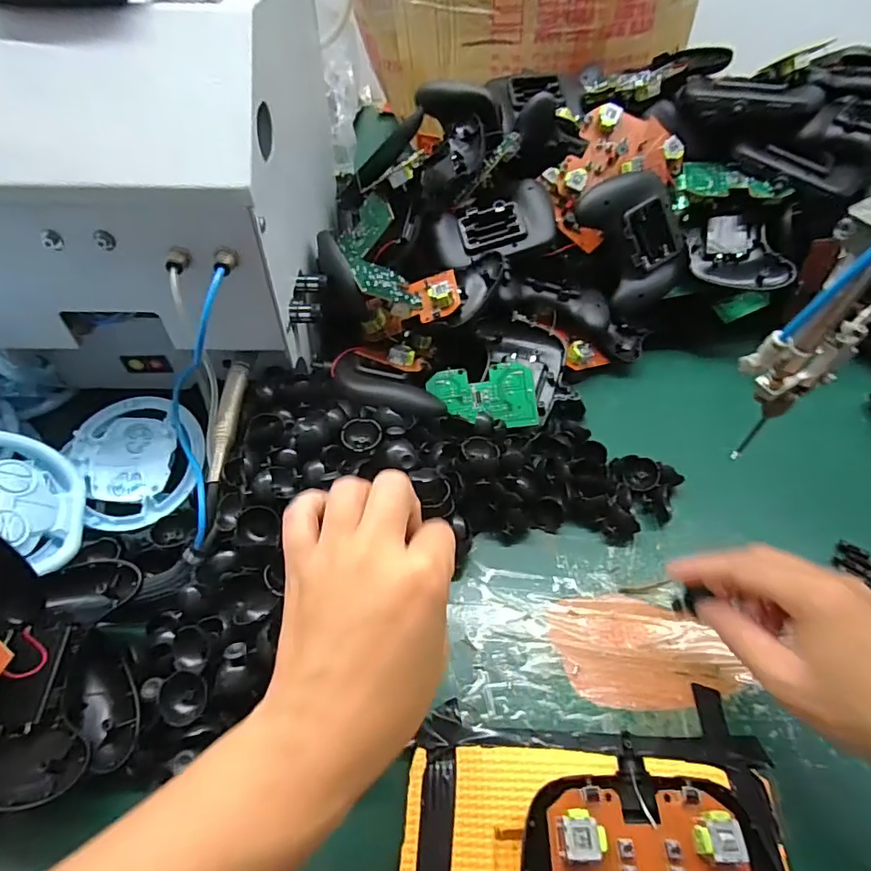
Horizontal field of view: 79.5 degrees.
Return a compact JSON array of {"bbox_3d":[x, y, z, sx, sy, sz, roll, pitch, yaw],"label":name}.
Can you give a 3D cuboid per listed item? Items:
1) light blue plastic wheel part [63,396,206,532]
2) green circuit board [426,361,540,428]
[{"bbox_3d":[-0.222,0.016,0.399,0.091,0.018,0.105,-28,69,-10],"label":"light blue plastic wheel part"},{"bbox_3d":[0.039,-0.031,0.438,0.086,0.004,0.055,-8,77,9],"label":"green circuit board"}]

